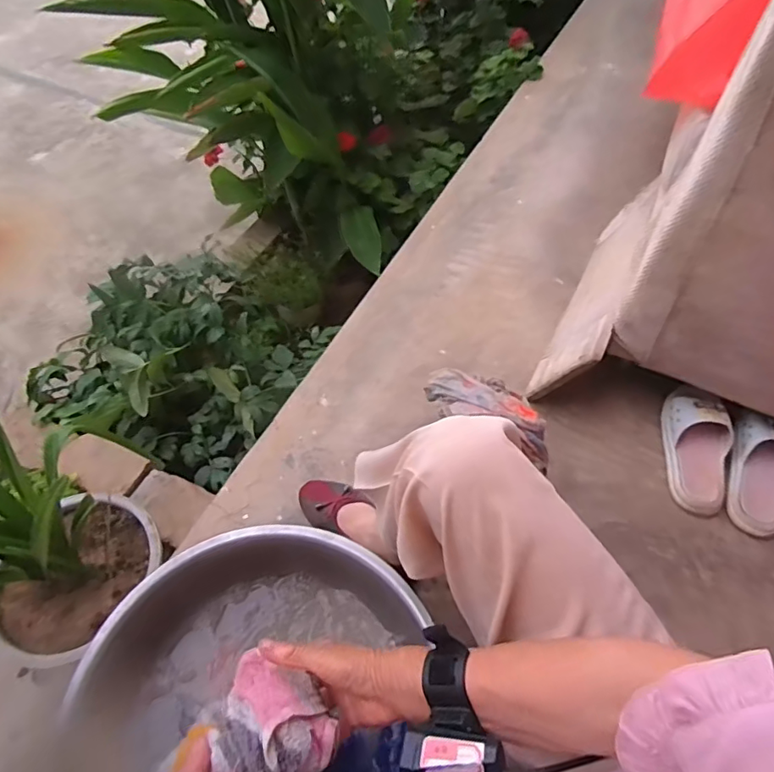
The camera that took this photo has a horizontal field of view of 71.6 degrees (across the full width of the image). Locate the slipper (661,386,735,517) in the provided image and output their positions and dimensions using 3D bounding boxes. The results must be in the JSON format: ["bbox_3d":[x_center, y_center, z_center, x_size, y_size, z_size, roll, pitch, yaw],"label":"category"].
[{"bbox_3d":[0.527,0.098,0.902,0.090,0.069,0.222,12,58,7],"label":"slipper"}]

